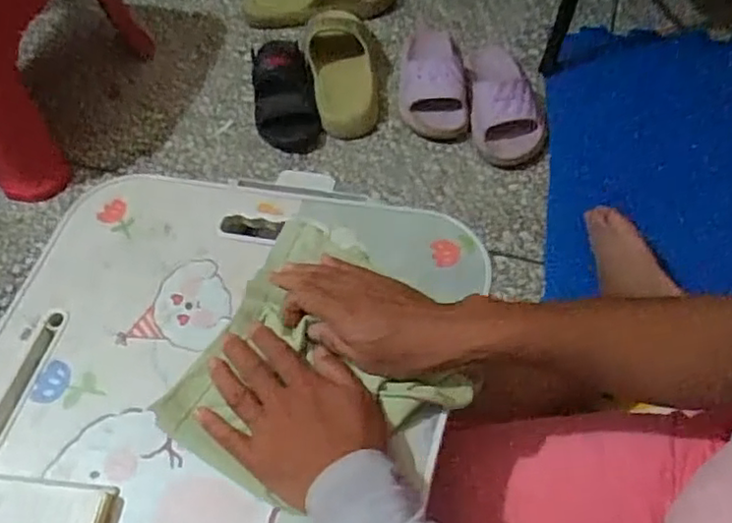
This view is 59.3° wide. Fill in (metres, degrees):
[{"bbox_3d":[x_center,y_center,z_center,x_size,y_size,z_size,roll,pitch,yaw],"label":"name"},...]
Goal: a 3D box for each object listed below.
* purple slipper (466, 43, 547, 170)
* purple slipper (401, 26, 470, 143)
[{"bbox_3d":[0.204,-0.244,0.942,0.104,0.072,0.222,-1,57,4],"label":"purple slipper"},{"bbox_3d":[0.102,-0.281,0.985,0.099,0.092,0.207,-1,57,4],"label":"purple slipper"}]

